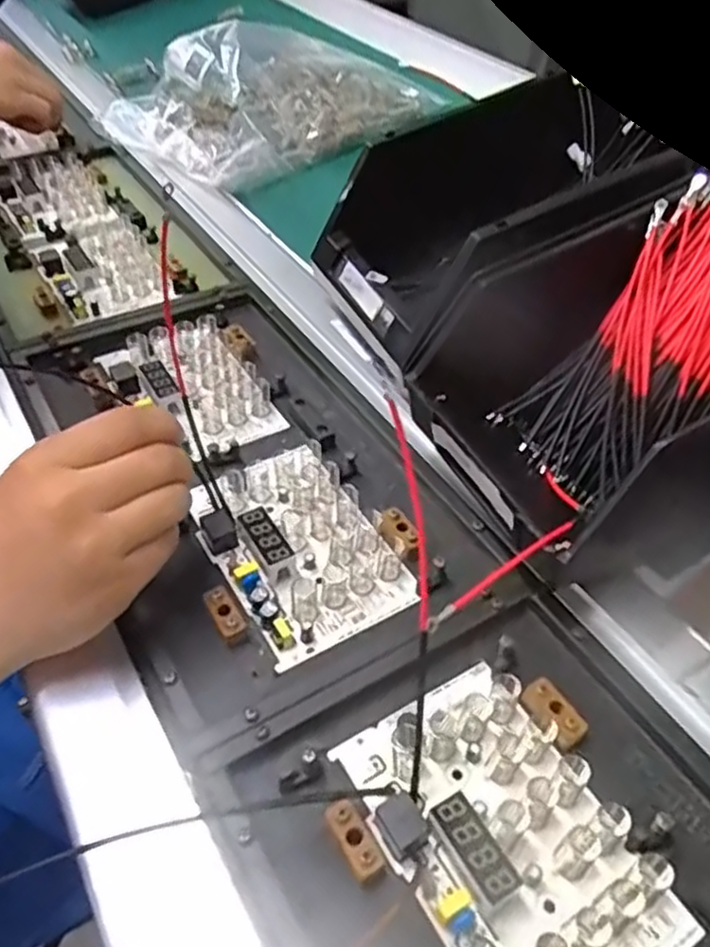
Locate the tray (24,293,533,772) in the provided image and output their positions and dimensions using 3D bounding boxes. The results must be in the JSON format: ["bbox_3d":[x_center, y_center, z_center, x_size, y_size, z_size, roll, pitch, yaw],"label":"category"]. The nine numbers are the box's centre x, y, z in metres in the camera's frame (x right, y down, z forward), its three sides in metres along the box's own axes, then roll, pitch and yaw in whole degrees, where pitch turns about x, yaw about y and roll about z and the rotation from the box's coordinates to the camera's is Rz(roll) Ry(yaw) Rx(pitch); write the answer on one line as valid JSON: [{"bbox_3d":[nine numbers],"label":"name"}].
[{"bbox_3d":[-0.074,-0.012,0.447,0.203,0.037,0.354,-22,55,-22],"label":"tray"}]

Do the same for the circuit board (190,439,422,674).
[{"bbox_3d":[-0.035,0.036,0.402,0.086,0.025,0.133,-23,56,-23],"label":"circuit board"}]

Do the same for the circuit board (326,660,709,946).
[{"bbox_3d":[0.064,0.149,0.294,0.087,0.025,0.134,-25,56,-24],"label":"circuit board"}]

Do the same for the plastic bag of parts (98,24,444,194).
[{"bbox_3d":[-0.091,-0.406,0.761,0.274,0.094,0.213,-31,59,-27],"label":"plastic bag of parts"}]

